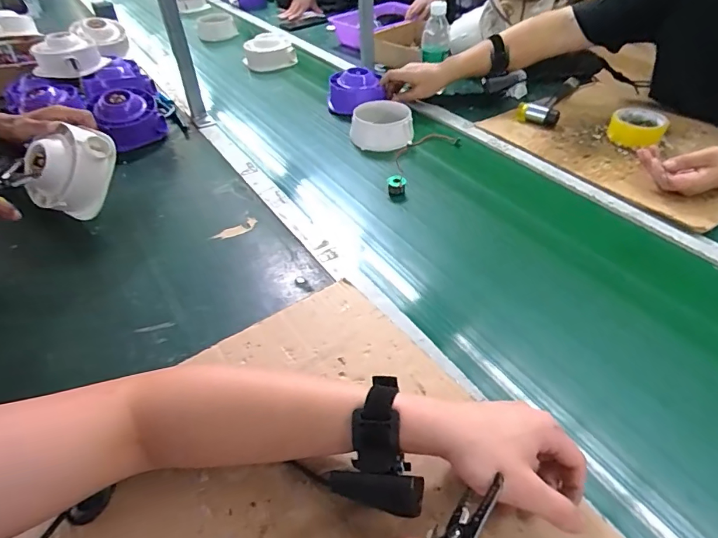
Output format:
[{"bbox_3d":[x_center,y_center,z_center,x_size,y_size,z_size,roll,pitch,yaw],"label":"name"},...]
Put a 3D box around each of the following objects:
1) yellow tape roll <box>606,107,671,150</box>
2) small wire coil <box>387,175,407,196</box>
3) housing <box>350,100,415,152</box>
[{"bbox_3d":[0.521,-0.264,0.835,0.096,0.040,0.100,18,44,22],"label":"yellow tape roll"},{"bbox_3d":[0.064,-0.139,0.751,0.031,0.028,0.023,1,40,3],"label":"small wire coil"},{"bbox_3d":[0.044,-0.295,0.901,0.117,0.054,0.137,-2,40,0],"label":"housing"}]

